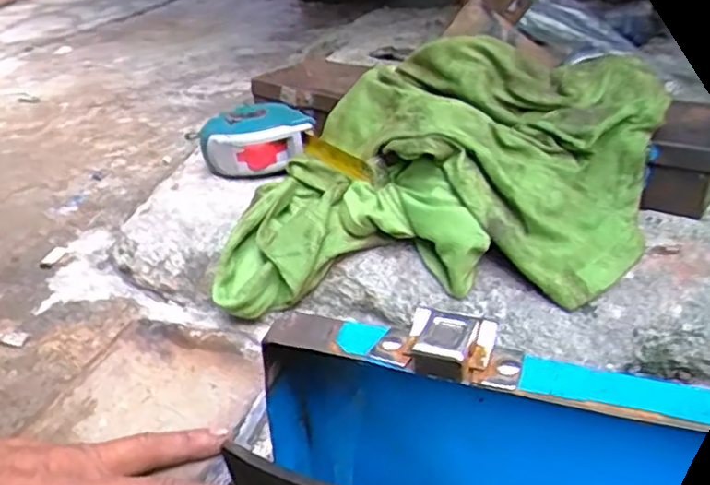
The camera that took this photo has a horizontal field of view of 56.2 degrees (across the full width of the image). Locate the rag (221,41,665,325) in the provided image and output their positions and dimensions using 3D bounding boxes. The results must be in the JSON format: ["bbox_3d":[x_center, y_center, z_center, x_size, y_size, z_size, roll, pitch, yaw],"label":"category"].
[{"bbox_3d":[0.061,-0.057,0.476,0.289,0.135,0.196,-2,31,8],"label":"rag"}]

